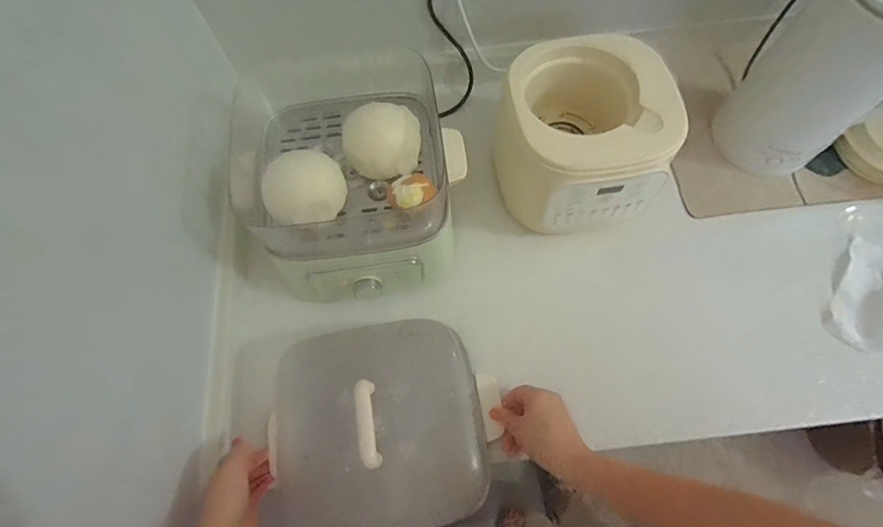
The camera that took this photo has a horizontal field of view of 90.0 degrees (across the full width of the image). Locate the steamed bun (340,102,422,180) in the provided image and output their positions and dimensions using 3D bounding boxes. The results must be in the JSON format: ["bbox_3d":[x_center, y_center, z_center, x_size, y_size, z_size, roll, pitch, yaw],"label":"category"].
[{"bbox_3d":[-0.069,-0.144,0.515,0.091,0.067,0.080,-8,67,-3],"label":"steamed bun"}]

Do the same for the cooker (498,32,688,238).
[{"bbox_3d":[0.178,-0.153,0.567,0.188,0.162,0.186,-10,67,-4],"label":"cooker"}]

